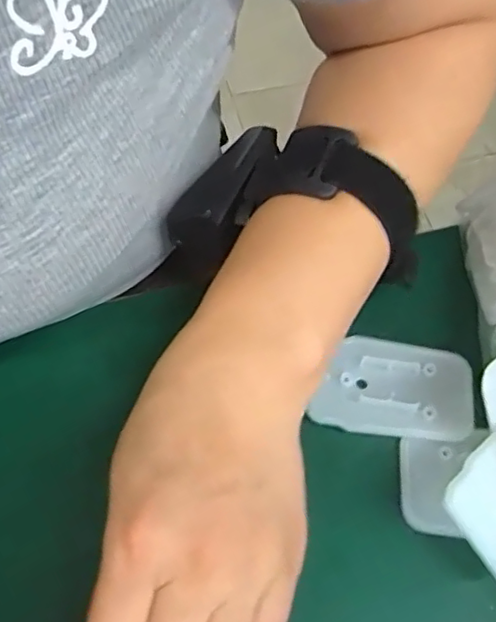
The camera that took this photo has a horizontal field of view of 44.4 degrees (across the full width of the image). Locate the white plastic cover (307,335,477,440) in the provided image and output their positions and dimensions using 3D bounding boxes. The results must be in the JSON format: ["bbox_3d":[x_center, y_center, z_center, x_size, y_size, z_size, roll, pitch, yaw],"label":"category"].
[{"bbox_3d":[0.063,0.033,0.263,0.067,0.008,0.041,6,61,3],"label":"white plastic cover"}]

